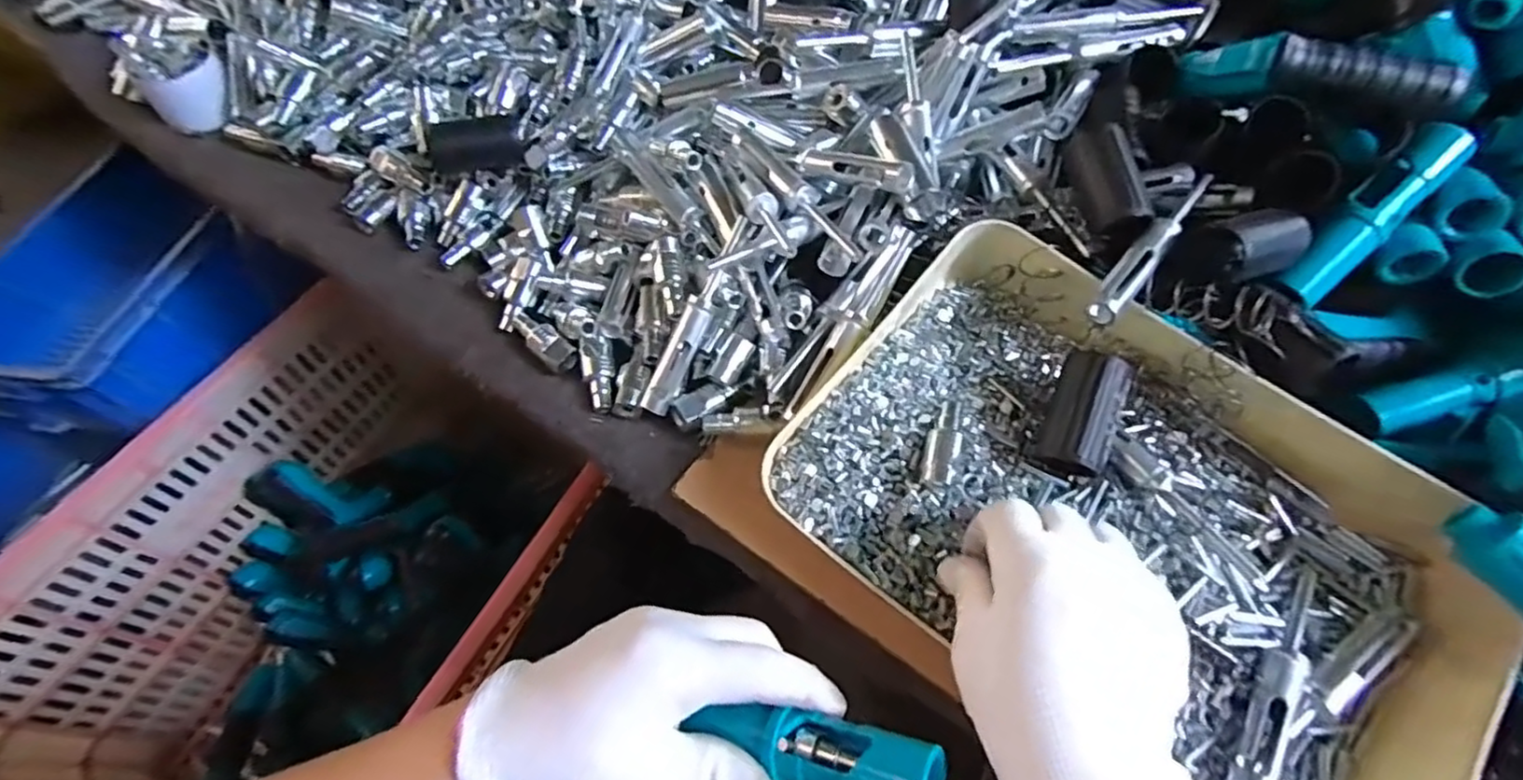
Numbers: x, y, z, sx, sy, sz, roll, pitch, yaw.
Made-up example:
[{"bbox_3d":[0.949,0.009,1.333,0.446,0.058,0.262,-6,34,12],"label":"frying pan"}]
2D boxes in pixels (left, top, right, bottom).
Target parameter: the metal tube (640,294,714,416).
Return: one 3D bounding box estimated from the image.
[{"bbox_3d":[-0.051,-0.021,0.410,0.017,0.015,0.075,26,95,14],"label":"metal tube"}]

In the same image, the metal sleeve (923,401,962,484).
[{"bbox_3d":[0.099,0.029,0.359,0.016,0.014,0.049,19,60,10],"label":"metal sleeve"}]

